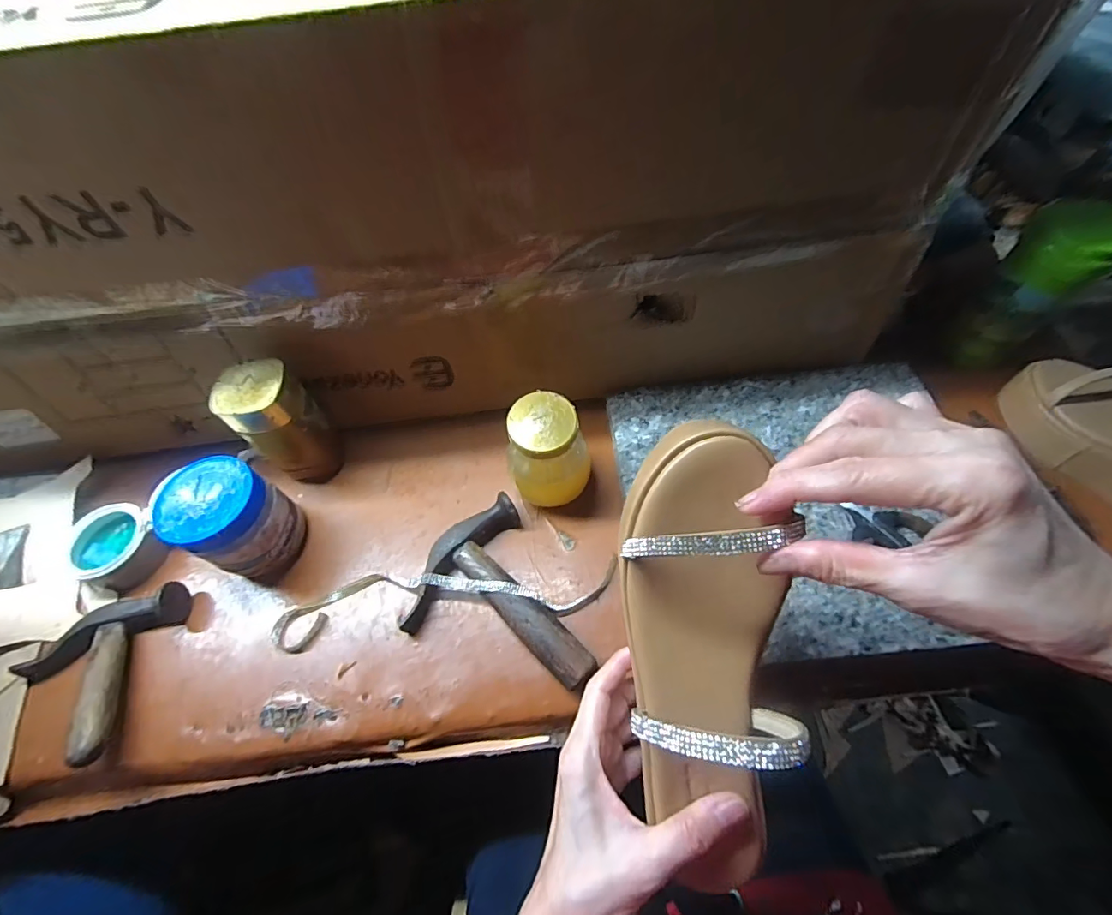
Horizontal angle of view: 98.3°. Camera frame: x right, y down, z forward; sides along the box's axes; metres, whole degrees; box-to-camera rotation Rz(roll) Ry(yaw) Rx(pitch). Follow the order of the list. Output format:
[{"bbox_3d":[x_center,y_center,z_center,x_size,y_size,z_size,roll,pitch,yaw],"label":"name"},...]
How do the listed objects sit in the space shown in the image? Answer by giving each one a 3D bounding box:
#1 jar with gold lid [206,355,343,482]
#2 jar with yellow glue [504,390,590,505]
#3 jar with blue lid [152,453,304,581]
[{"bbox_3d":[-0.244,-0.027,0.438,0.063,0.122,0.050,-34,61,-17],"label":"jar with gold lid"},{"bbox_3d":[-0.005,0.001,0.410,0.061,0.100,0.057,-2,57,3],"label":"jar with yellow glue"},{"bbox_3d":[-0.265,0.055,0.405,0.070,0.093,0.073,-2,57,3],"label":"jar with blue lid"}]

